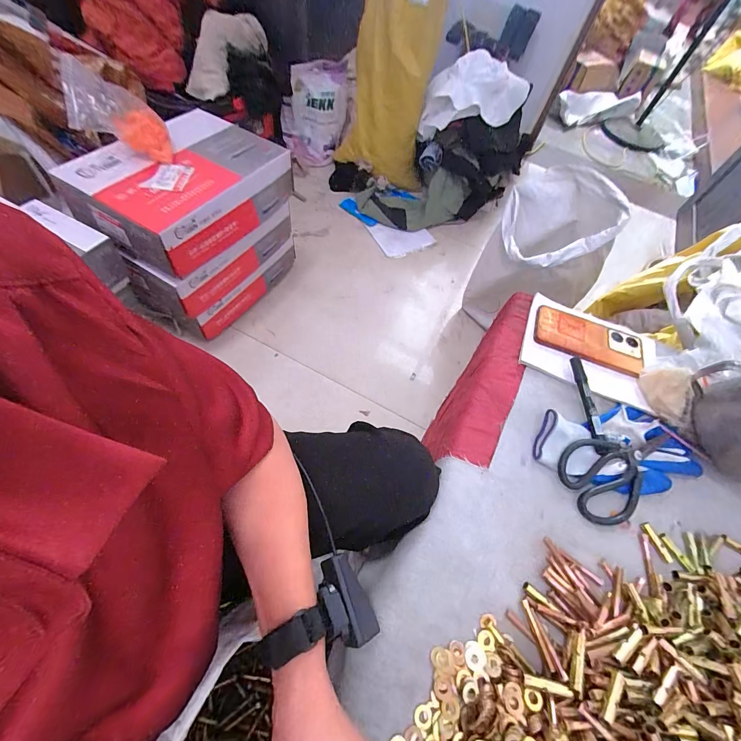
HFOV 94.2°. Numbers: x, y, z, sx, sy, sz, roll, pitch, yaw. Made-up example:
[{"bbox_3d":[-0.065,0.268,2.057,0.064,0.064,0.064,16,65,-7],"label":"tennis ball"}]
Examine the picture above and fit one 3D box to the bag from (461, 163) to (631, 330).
[{"bbox_3d":[0.455,-0.286,0.950,0.296,0.401,0.252,36,61,13],"label":"bag"}]

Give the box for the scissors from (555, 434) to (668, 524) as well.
[{"bbox_3d":[0.319,0.124,0.437,0.156,0.026,0.096,-17,64,-18],"label":"scissors"}]

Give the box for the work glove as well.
[{"bbox_3d":[0.317,0.102,0.449,0.207,0.024,0.114,-4,60,-11],"label":"work glove"}]

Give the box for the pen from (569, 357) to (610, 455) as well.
[{"bbox_3d":[0.300,0.044,0.473,0.019,0.015,0.142,7,59,-4],"label":"pen"}]

